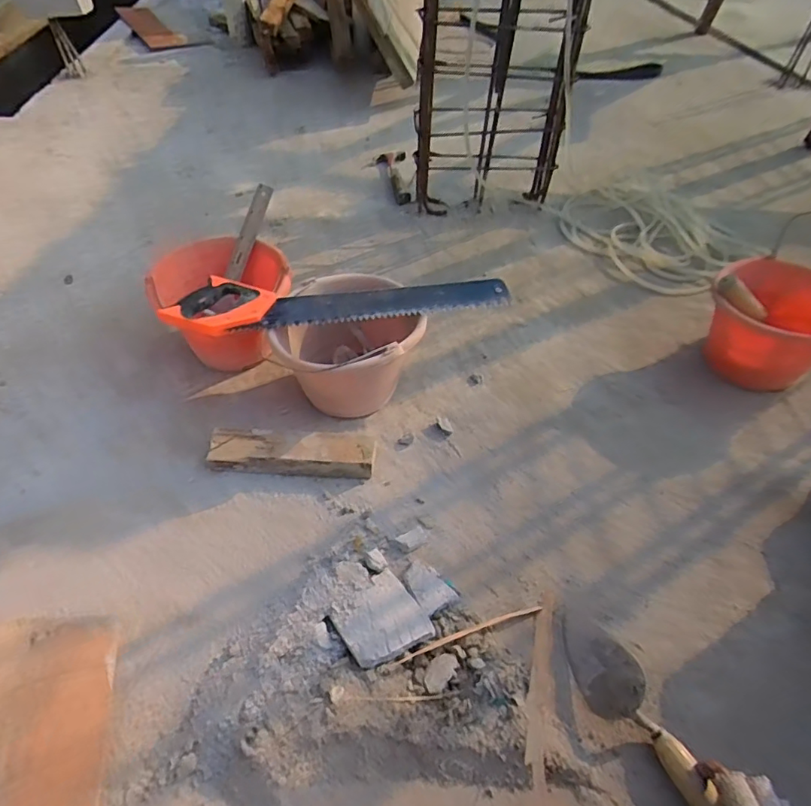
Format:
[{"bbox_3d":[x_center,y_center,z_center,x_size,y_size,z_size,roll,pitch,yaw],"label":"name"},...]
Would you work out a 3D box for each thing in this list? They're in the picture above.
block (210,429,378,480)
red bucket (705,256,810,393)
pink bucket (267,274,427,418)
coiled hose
[{"bbox_3d":[-0.181,0.082,0.869,0.263,0.042,0.072,2,49,0],"label":"block"},{"bbox_3d":[0.653,-0.145,0.950,0.213,0.221,0.247,35,57,26],"label":"red bucket"},{"bbox_3d":[-0.086,-0.091,0.939,0.223,0.173,0.241,0,49,-1],"label":"pink bucket"},{"bbox_3d":[0.544,-0.407,1.252,0.278,0.082,0.440,-17,51,-15],"label":"coiled hose"}]

